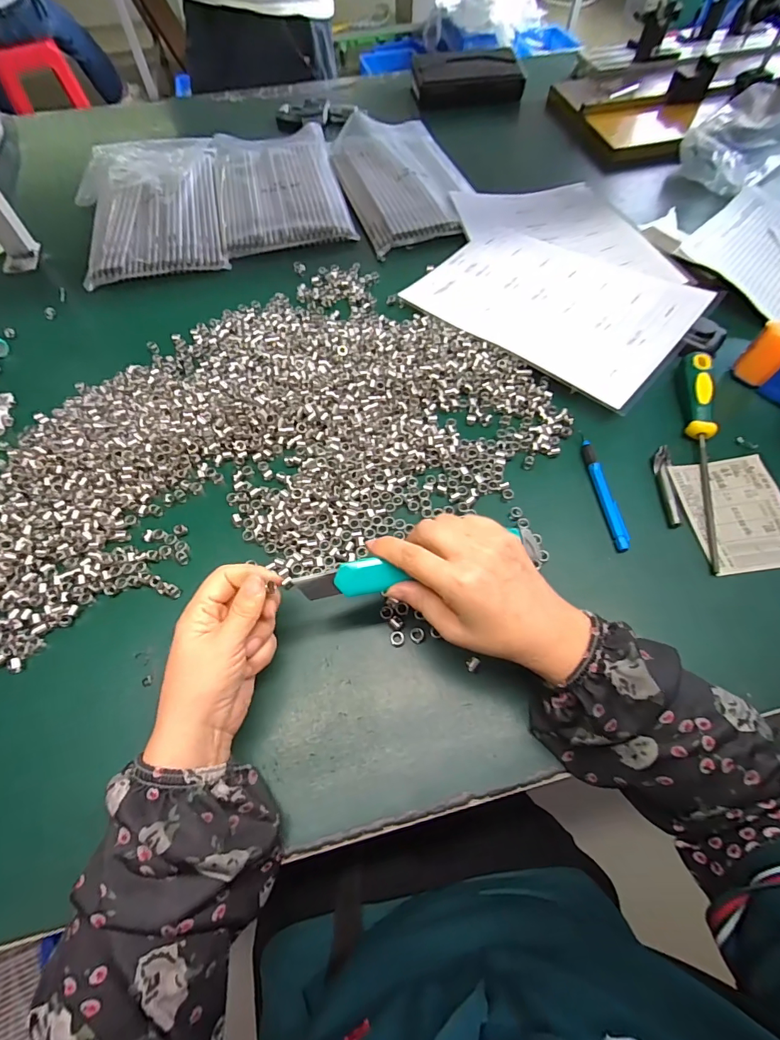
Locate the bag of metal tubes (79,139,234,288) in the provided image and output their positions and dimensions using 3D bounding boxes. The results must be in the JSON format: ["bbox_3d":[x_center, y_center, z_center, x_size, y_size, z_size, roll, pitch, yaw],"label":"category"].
[{"bbox_3d":[-0.353,-0.465,0.642,0.199,0.032,0.313,-13,62,-5],"label":"bag of metal tubes"}]

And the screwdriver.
[{"bbox_3d":[0.298,-0.068,0.409,0.024,0.023,0.237,9,62,7],"label":"screwdriver"}]

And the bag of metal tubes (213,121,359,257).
[{"bbox_3d":[-0.172,-0.521,0.677,0.180,0.018,0.322,-13,62,-5],"label":"bag of metal tubes"}]

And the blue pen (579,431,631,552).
[{"bbox_3d":[0.197,-0.028,0.403,0.011,0.007,0.119,-5,61,0],"label":"blue pen"}]

